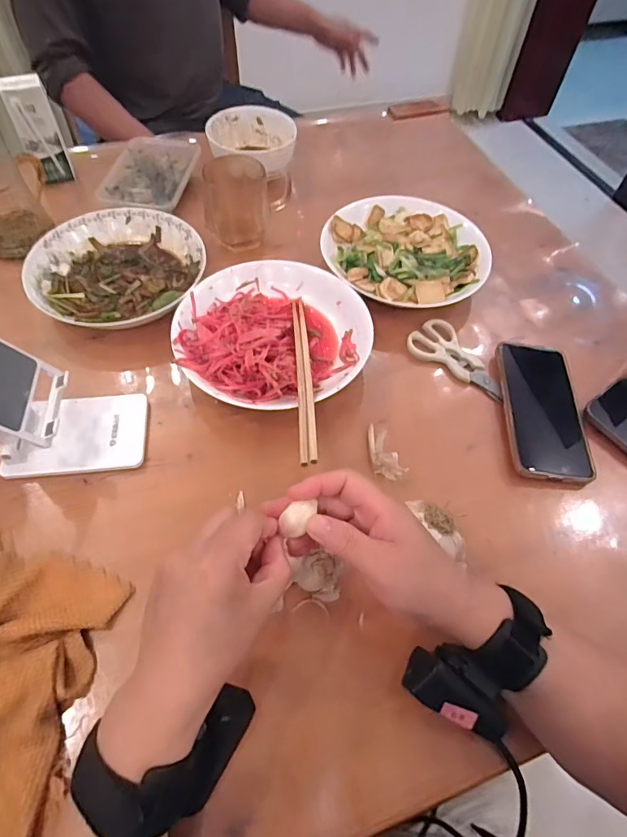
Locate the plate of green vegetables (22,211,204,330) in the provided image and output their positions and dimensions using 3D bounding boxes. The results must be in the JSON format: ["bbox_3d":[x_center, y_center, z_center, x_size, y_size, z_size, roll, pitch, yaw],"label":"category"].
[{"bbox_3d":[-0.229,-0.176,0.558,0.191,0.039,0.182,2,57,-3],"label":"plate of green vegetables"}]

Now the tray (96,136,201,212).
[{"bbox_3d":[-0.222,-0.339,0.654,0.106,0.027,0.173,6,57,0],"label":"tray"}]

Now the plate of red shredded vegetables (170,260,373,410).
[{"bbox_3d":[-0.043,-0.089,0.506,0.200,0.048,0.190,2,57,-3],"label":"plate of red shredded vegetables"}]

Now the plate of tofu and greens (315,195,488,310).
[{"bbox_3d":[0.112,-0.217,0.593,0.198,0.033,0.184,2,57,-3],"label":"plate of tofu and greens"}]

